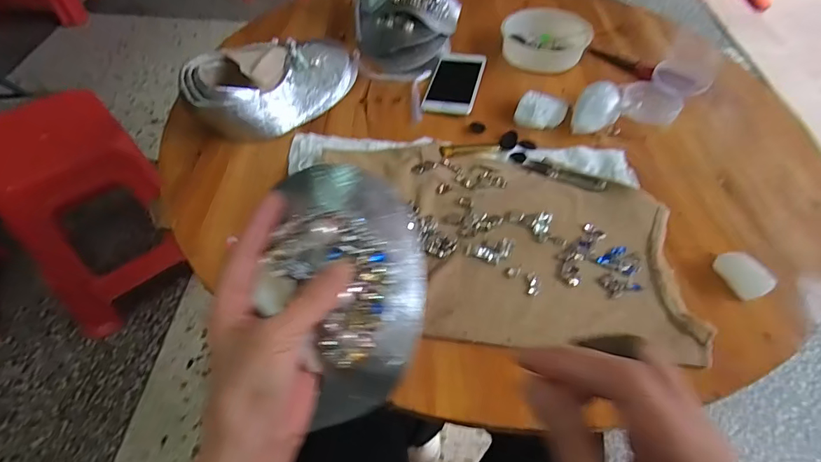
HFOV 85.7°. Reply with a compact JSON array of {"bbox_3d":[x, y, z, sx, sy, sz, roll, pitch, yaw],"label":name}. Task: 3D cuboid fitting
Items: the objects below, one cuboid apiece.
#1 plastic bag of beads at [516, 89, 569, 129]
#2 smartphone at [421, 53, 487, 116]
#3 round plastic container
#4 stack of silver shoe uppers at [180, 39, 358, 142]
[{"bbox_3d":[0.191,-0.175,0.647,0.065,0.027,0.057,24,56,16],"label":"plastic bag of beads"},{"bbox_3d":[0.072,-0.239,0.704,0.075,0.005,0.160,12,53,8],"label":"smartphone"},{"bbox_3d":[0.231,-0.323,0.759,0.146,0.052,0.139,6,52,3],"label":"round plastic container"},{"bbox_3d":[-0.190,-0.205,0.633,0.240,0.071,0.123,-14,54,-12],"label":"stack of silver shoe uppers"}]

